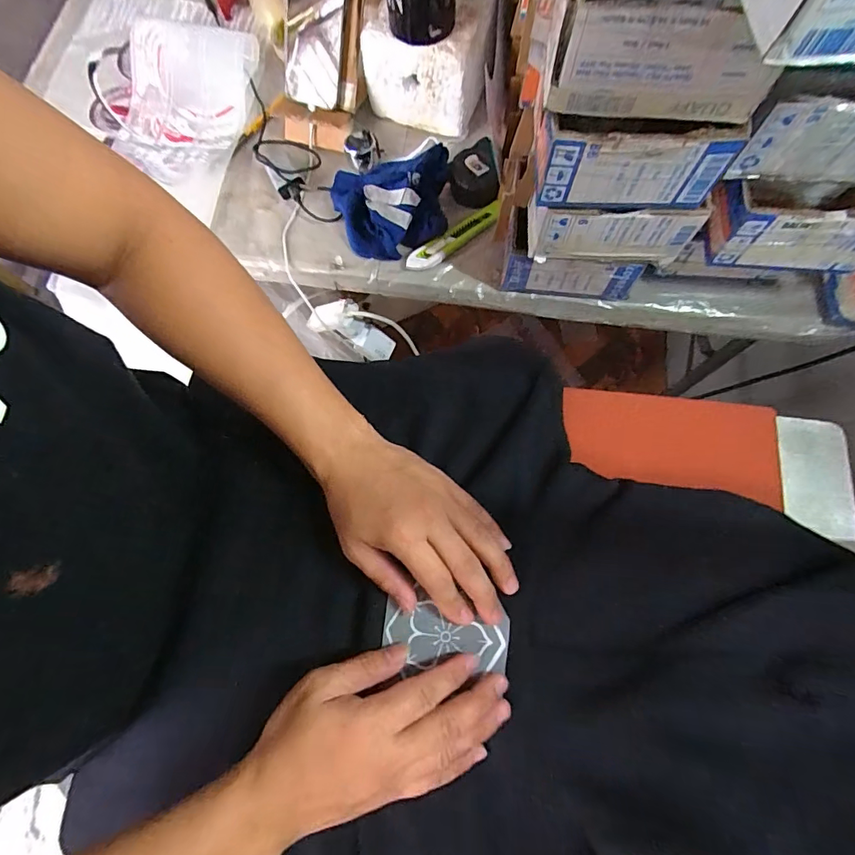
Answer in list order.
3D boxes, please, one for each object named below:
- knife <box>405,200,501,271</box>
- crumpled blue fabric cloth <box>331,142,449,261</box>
[{"bbox_3d":[0.037,-0.249,0.585,0.152,0.014,0.030,-40,77,-9],"label":"knife"},{"bbox_3d":[-0.047,-0.292,0.580,0.154,0.054,0.142,-5,74,0],"label":"crumpled blue fabric cloth"}]

